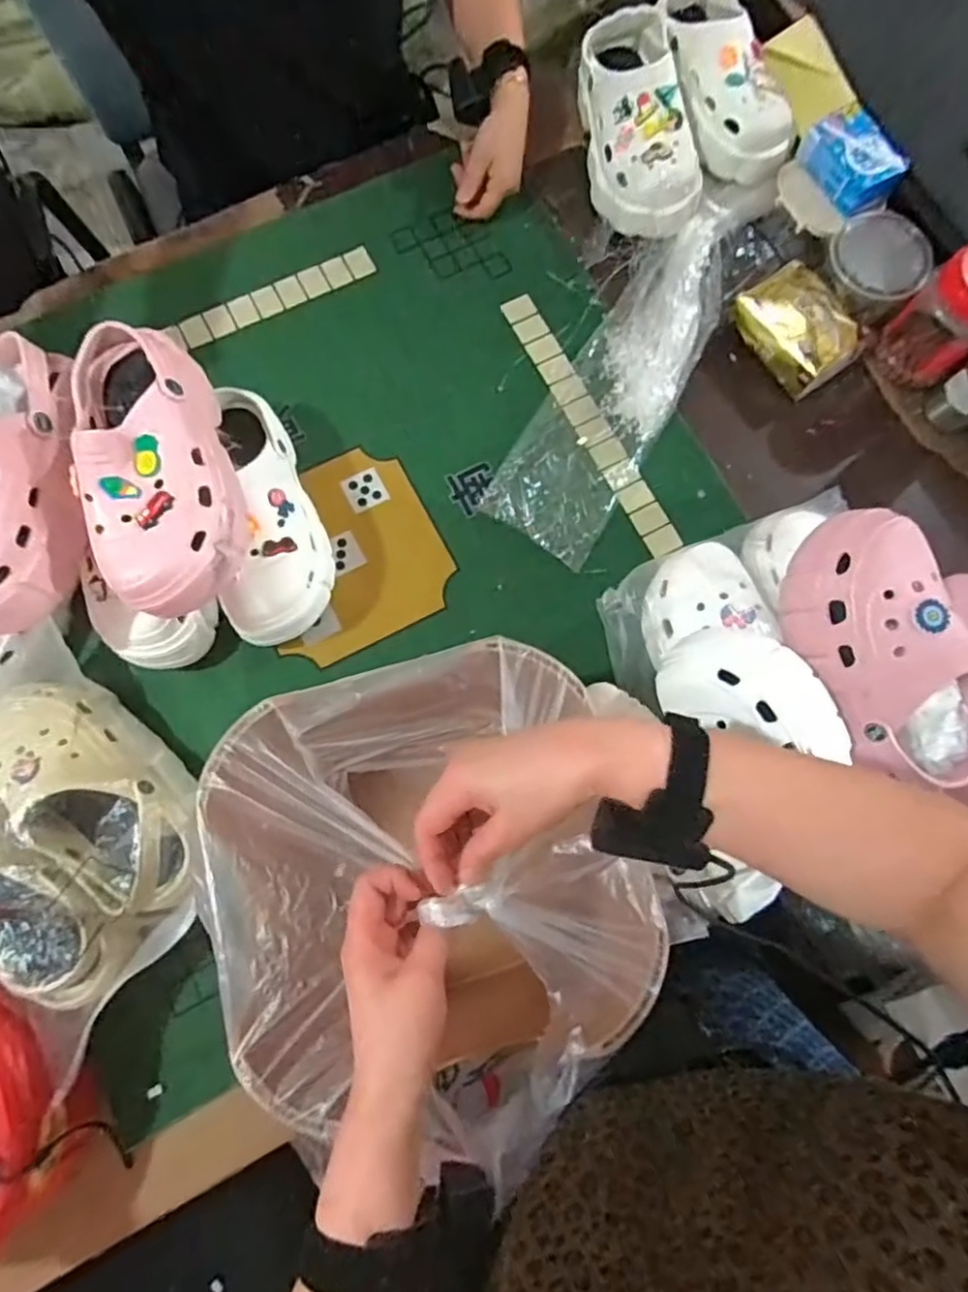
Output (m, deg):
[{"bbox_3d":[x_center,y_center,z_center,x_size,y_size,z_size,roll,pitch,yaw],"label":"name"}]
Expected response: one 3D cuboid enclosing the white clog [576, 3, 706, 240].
[{"bbox_3d":[0.193,-0.639,0.795,0.126,0.094,0.288,-5,79,-1],"label":"white clog"}]

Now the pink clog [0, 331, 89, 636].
[{"bbox_3d":[-0.402,-0.139,0.542,0.091,0.080,0.259,2,79,0],"label":"pink clog"}]

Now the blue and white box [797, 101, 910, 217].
[{"bbox_3d":[0.438,-0.575,0.766,0.072,0.044,0.123,-25,81,-5],"label":"blue and white box"}]

